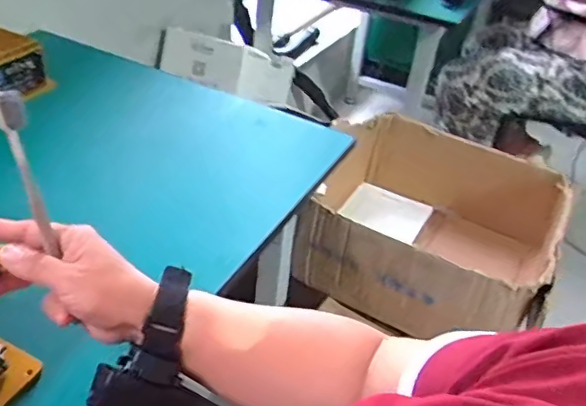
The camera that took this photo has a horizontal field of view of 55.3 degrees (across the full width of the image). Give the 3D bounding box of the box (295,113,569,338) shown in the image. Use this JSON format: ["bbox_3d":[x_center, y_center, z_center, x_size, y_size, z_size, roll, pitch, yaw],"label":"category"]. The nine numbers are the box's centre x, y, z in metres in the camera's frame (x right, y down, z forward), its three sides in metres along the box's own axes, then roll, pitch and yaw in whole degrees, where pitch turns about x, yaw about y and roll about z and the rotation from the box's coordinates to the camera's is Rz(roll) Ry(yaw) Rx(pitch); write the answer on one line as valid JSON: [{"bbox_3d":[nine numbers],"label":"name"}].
[{"bbox_3d":[0.220,0.040,0.884,0.353,0.166,0.315,20,40,16],"label":"box"}]

